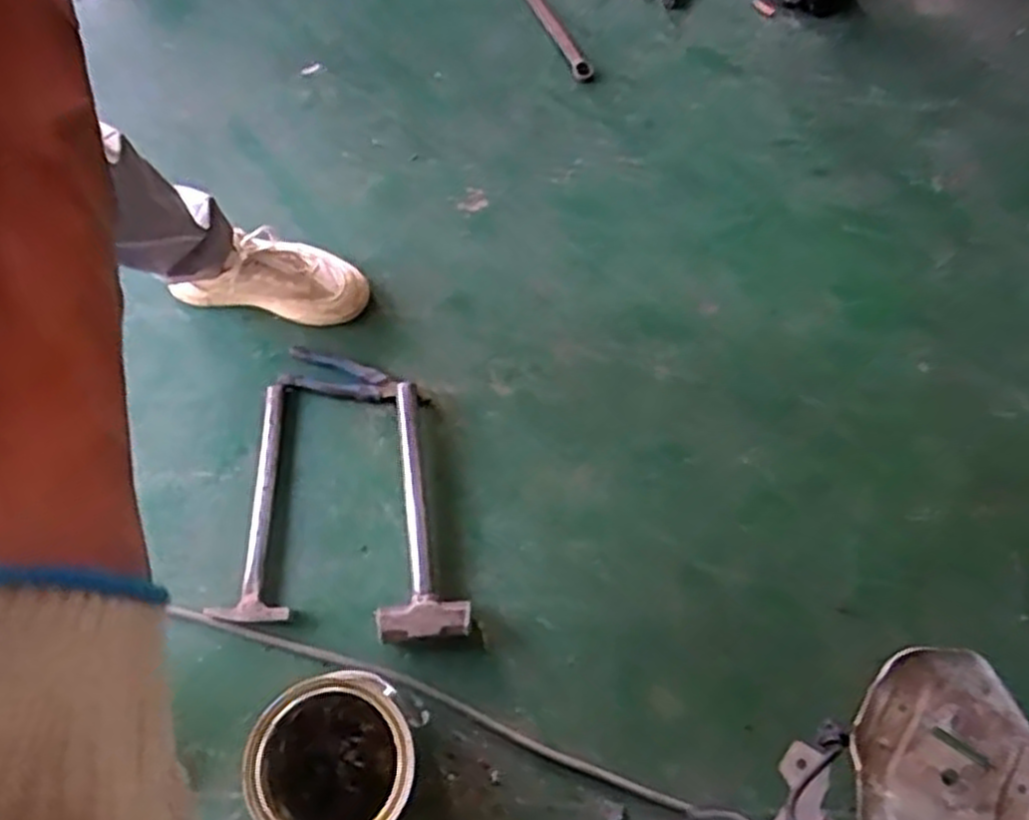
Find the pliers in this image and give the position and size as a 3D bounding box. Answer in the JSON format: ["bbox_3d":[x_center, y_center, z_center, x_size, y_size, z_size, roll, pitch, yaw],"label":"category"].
[{"bbox_3d":[-0.212,-0.041,1.073,0.192,0.019,0.056,11,69,3],"label":"pliers"}]

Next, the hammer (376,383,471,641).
[{"bbox_3d":[-0.124,0.121,1.011,0.110,0.034,0.324,-6,69,-3],"label":"hammer"}]

